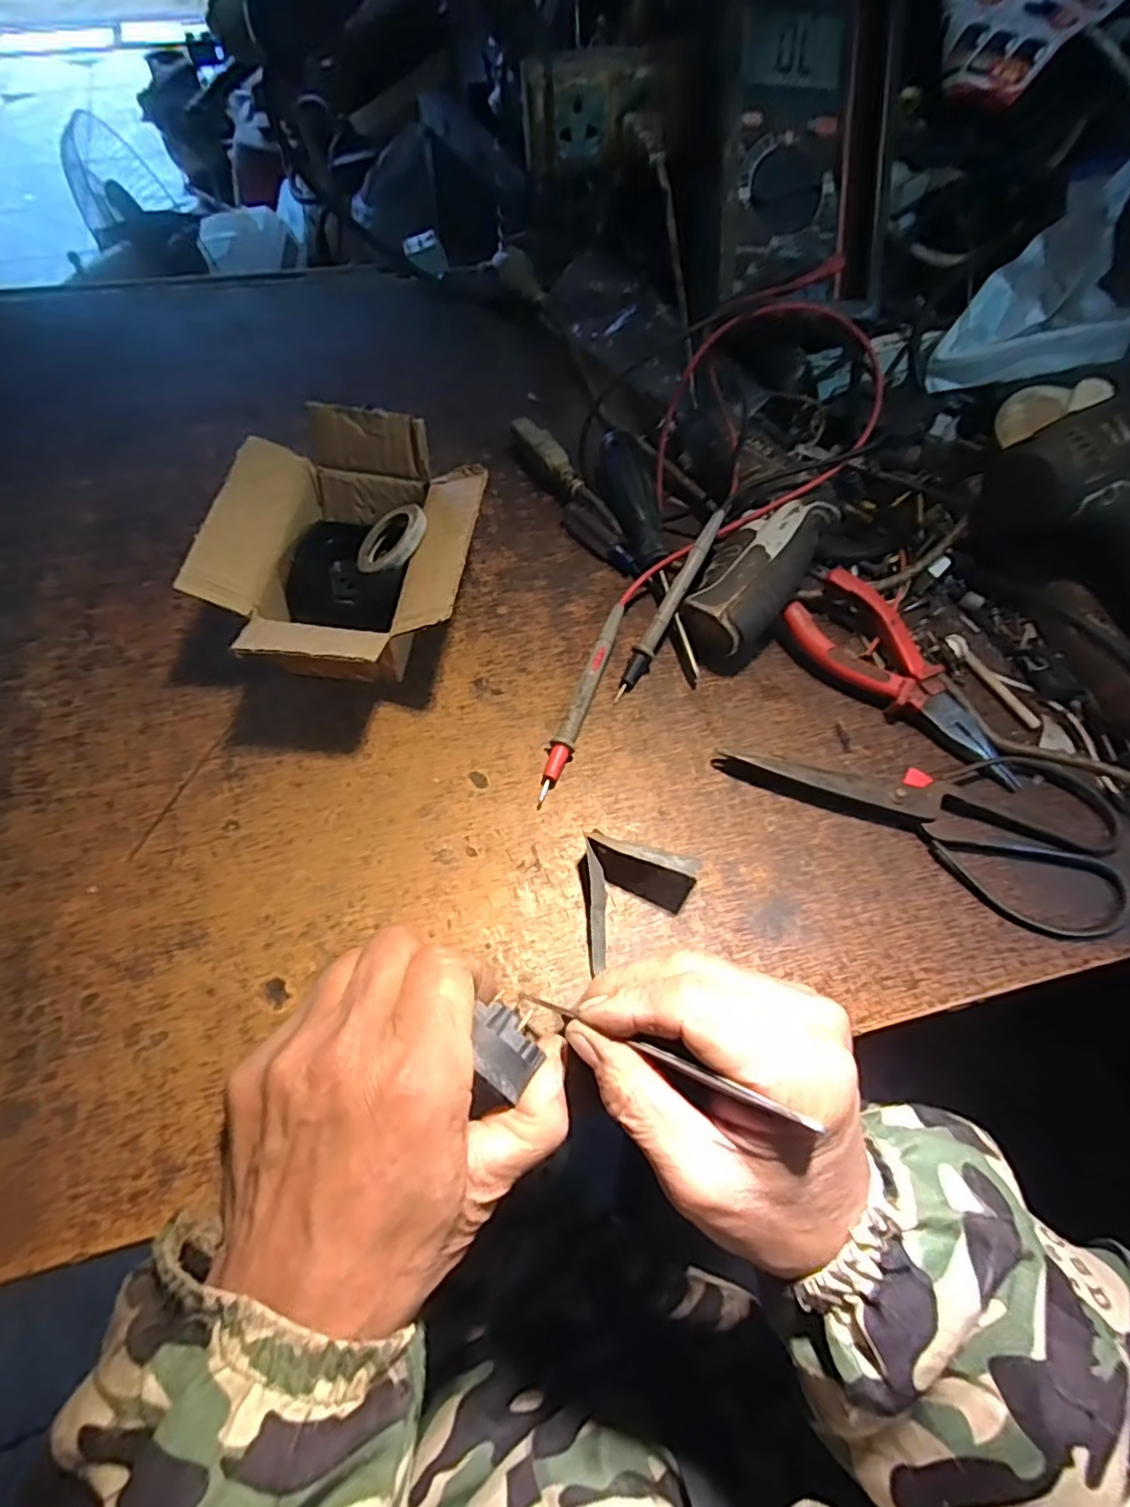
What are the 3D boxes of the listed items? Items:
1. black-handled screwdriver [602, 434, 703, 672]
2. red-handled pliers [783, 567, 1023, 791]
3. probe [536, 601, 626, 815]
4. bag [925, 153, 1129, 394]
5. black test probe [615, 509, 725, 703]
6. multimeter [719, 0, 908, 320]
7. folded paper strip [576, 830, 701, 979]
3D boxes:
[{"bbox_3d":[0.047,-0.123,0.381,0.023,0.027,0.168,-10,64,-8],"label":"black-handled screwdriver"},{"bbox_3d":[0.184,-0.037,0.355,0.050,0.027,0.141,-34,69,-18],"label":"red-handled pliers"},{"bbox_3d":[0.009,-0.028,0.347,0.012,0.014,0.121,19,64,7],"label":"probe"},{"bbox_3d":[0.323,-0.297,0.423,0.122,0.104,0.095,-41,71,-20],"label":"bag"},{"bbox_3d":[0.058,-0.081,0.365,0.010,0.013,0.117,28,84,11],"label":"black test probe"},{"bbox_3d":[0.143,-0.379,0.385,0.107,0.052,0.223,1,100,-2],"label":"multimeter"},{"bbox_3d":[0.030,0.066,0.296,0.053,0.023,0.062,16,63,6],"label":"folded paper strip"}]

